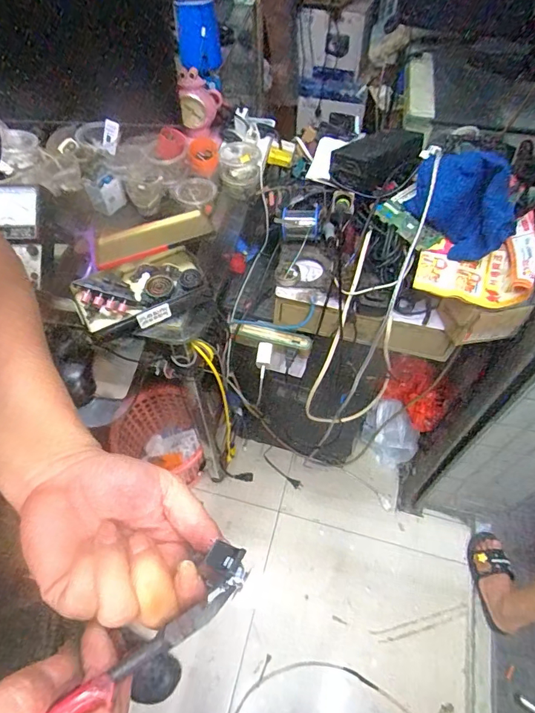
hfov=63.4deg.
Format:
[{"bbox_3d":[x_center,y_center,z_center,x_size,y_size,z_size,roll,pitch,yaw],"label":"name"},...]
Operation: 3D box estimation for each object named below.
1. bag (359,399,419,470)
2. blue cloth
[{"bbox_3d":[0.371,0.232,1.295,0.169,0.249,0.102,24,59,16],"label":"bag"},{"bbox_3d":[0.304,-0.240,0.670,0.131,0.034,0.171,-40,84,22],"label":"blue cloth"}]

